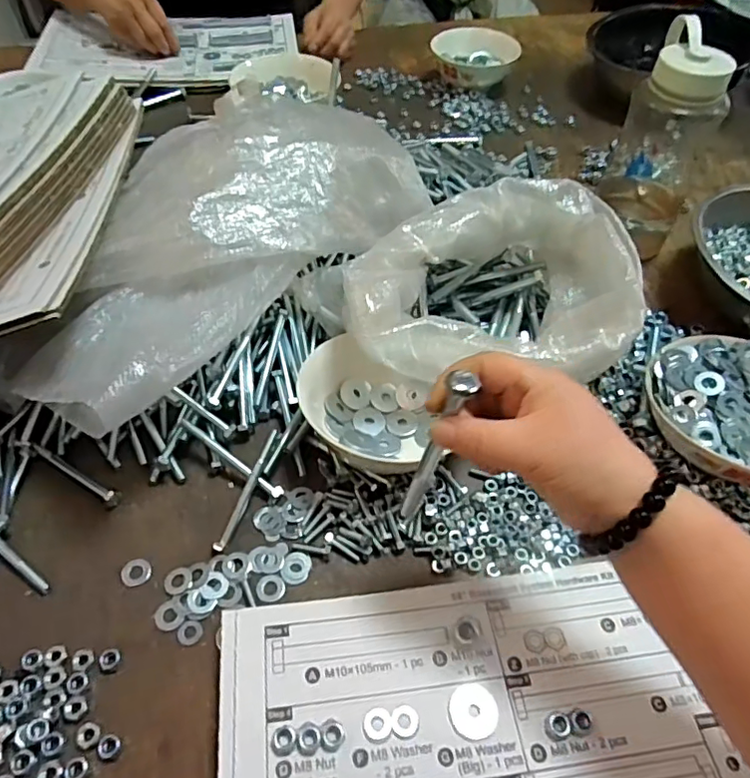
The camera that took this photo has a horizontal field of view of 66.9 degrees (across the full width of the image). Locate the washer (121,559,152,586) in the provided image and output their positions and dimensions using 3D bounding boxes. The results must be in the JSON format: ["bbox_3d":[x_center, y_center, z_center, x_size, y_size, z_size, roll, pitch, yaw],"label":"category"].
[{"bbox_3d":[-0.168,0.129,0.400,0.020,0.005,0.019,2,51,-2],"label":"washer"}]

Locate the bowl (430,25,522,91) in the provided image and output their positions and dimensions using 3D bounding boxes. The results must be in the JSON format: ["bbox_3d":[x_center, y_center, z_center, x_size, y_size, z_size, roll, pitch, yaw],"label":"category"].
[{"bbox_3d":[0.151,-0.502,0.874,0.135,0.062,0.109,10,51,5],"label":"bowl"}]

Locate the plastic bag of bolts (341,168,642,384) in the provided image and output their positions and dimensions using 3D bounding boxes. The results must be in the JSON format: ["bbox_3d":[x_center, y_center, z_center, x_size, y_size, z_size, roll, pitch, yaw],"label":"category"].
[{"bbox_3d":[0.099,-0.085,0.480,0.225,0.112,0.185,7,51,2],"label":"plastic bag of bolts"}]

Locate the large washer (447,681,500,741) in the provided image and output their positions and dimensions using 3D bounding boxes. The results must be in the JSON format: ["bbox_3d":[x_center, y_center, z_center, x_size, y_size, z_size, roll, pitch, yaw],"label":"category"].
[{"bbox_3d":[0.058,0.190,0.336,0.028,0.004,0.028,2,51,-2],"label":"large washer"}]

